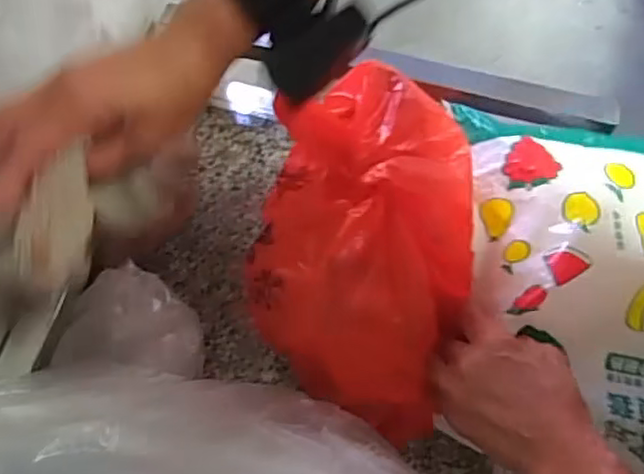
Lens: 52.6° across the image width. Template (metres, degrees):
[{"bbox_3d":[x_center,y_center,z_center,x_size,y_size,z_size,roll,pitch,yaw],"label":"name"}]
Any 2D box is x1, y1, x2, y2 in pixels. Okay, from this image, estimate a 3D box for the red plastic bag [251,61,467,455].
[{"bbox_3d":[0.027,0.004,0.447,0.149,0.081,0.219,12,67,4],"label":"red plastic bag"}]

